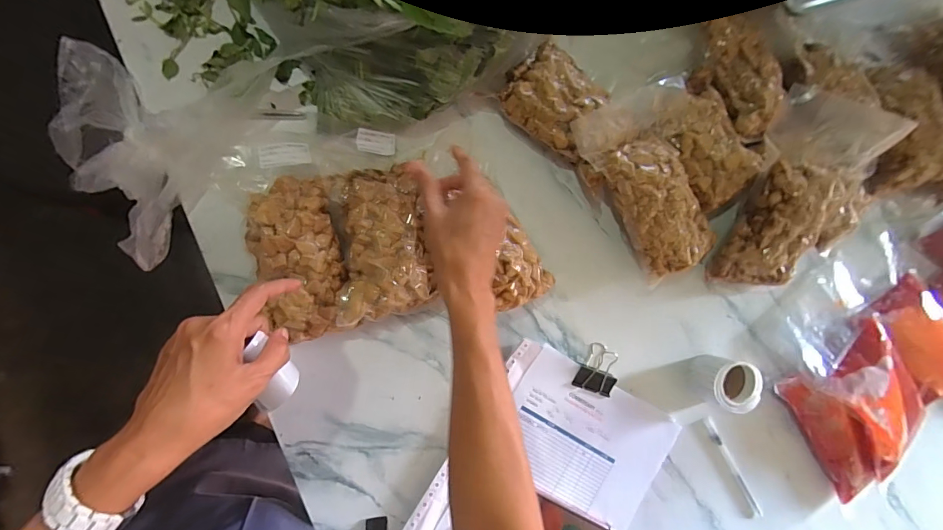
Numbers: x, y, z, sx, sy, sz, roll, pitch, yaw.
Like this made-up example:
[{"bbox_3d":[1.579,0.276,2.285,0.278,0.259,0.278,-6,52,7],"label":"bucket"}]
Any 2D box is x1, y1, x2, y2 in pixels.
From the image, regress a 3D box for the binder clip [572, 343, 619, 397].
[{"bbox_3d":[0.157,0.128,0.496,0.052,0.029,0.057,21,86,-7],"label":"binder clip"}]

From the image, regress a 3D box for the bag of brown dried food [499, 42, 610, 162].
[{"bbox_3d":[0.098,-0.188,0.479,0.093,0.059,0.126,-44,95,-7],"label":"bag of brown dried food"}]

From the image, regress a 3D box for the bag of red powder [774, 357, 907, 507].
[{"bbox_3d":[0.510,0.200,0.527,0.156,0.057,0.187,-30,93,-8],"label":"bag of red powder"}]

